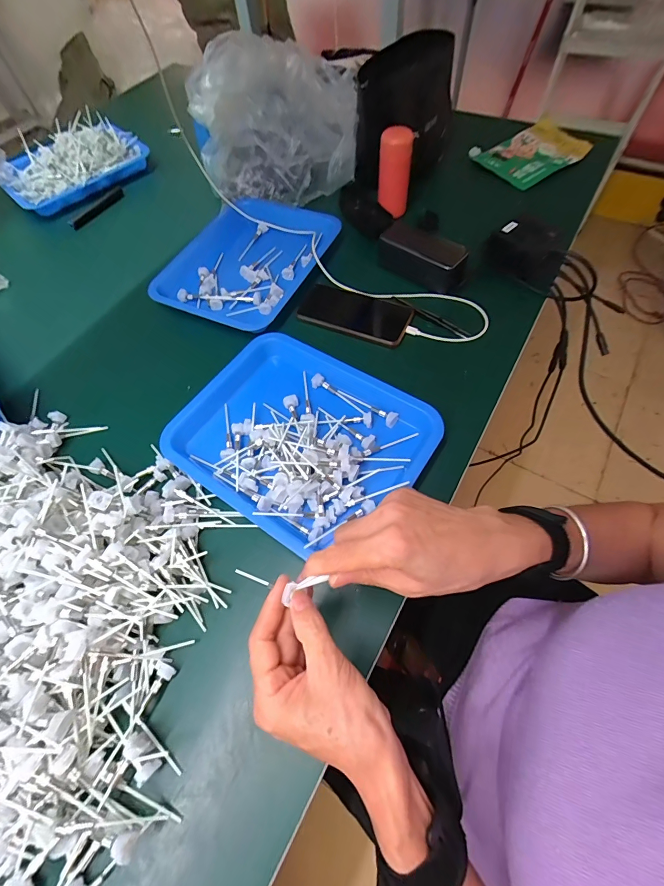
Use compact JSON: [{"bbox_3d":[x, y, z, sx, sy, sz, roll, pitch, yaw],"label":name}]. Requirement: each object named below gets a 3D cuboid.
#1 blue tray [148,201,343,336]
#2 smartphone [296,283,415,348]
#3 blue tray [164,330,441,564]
[{"bbox_3d":[-0.147,-0.302,0.605,0.239,0.031,0.281,22,65,14],"label":"blue tray"},{"bbox_3d":[0.033,-0.191,0.540,0.160,0.008,0.078,21,65,14],"label":"smartphone"},{"bbox_3d":[-0.044,-0.014,0.433,0.282,0.037,0.217,30,68,18],"label":"blue tray"}]

